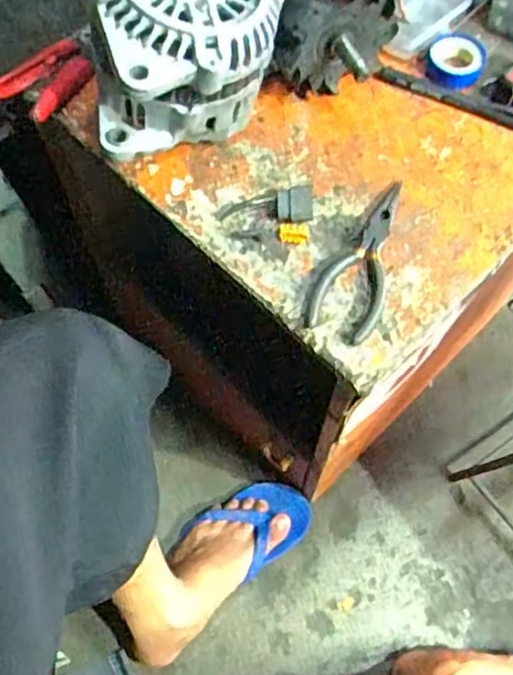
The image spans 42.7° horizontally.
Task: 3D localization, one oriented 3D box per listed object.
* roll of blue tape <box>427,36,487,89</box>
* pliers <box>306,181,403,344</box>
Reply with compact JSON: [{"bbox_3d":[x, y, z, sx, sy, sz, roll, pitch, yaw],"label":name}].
[{"bbox_3d":[0.181,-0.247,0.589,0.050,0.014,0.054,0,66,0],"label":"roll of blue tape"},{"bbox_3d":[0.084,-0.062,0.509,0.049,0.012,0.143,22,68,9],"label":"pliers"}]

